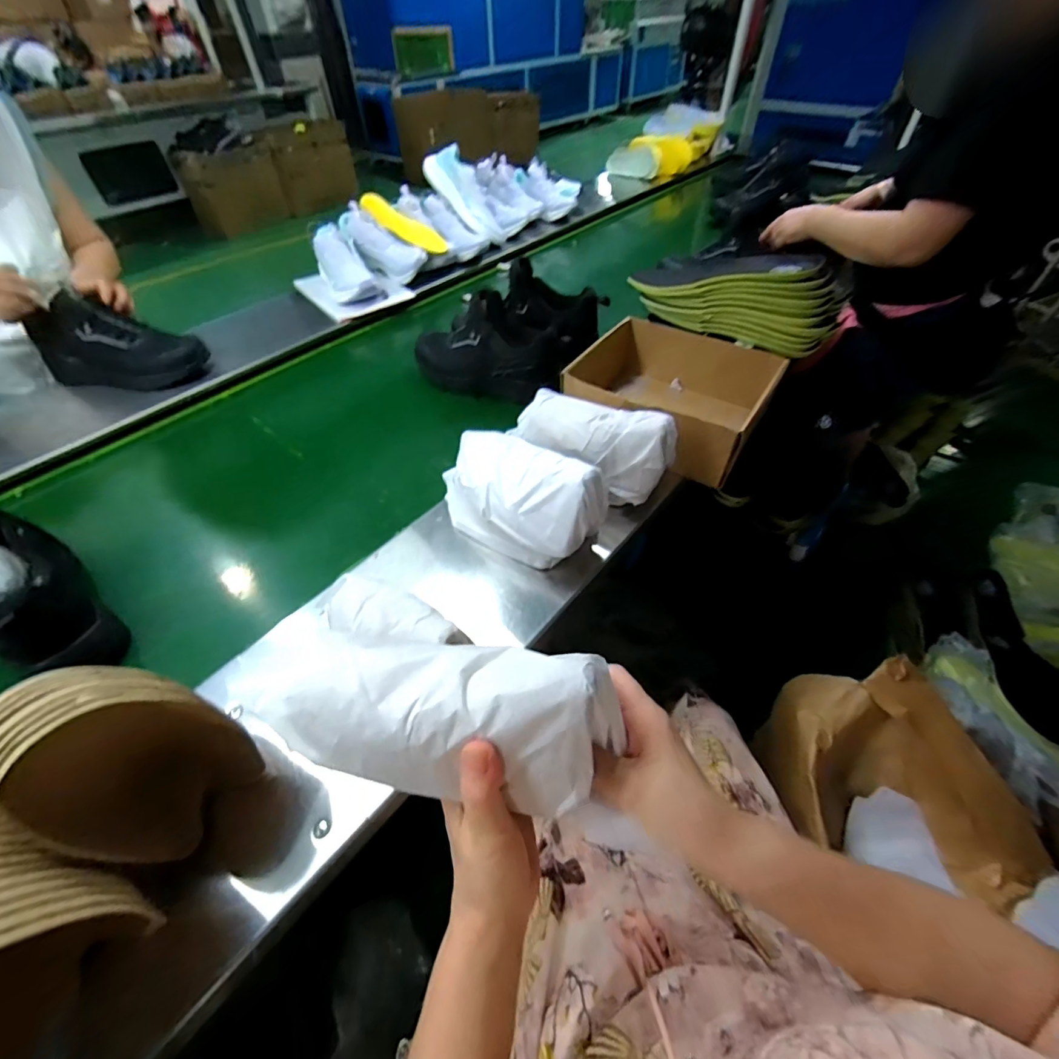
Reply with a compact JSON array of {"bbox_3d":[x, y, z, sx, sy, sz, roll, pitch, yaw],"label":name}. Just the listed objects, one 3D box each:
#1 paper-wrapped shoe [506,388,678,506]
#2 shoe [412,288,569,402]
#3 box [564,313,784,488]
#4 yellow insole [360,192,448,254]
[{"bbox_3d":[0.083,-0.123,0.611,0.213,0.107,0.096,28,56,23],"label":"paper-wrapped shoe"},{"bbox_3d":[-0.067,-0.316,0.807,0.283,0.141,0.090,18,52,16],"label":"shoe"},{"bbox_3d":[0.216,-0.207,0.716,0.266,0.104,0.275,27,56,22],"label":"box"},{"bbox_3d":[-0.299,-0.729,1.096,0.217,0.027,0.086,29,51,-10],"label":"yellow insole"}]

